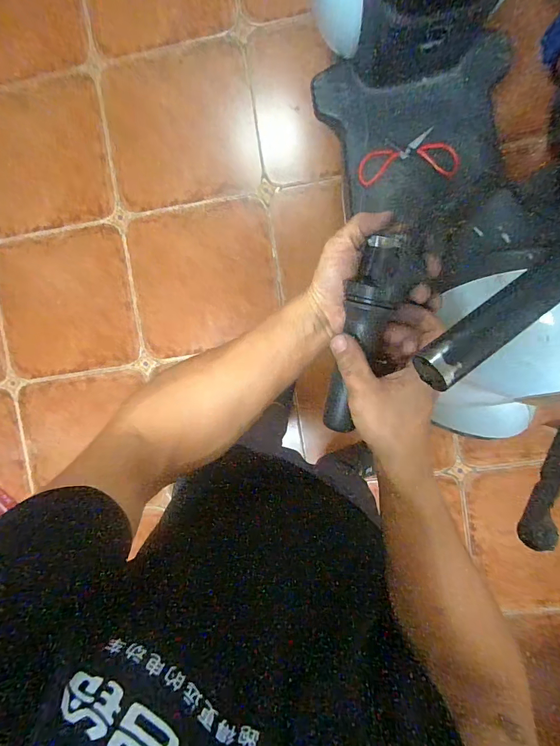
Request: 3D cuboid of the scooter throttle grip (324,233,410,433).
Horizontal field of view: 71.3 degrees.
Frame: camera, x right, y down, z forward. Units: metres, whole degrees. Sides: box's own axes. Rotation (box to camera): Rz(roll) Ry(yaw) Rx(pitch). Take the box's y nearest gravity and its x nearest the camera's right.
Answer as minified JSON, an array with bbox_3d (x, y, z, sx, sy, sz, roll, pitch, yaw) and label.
[{"bbox_3d":[0.068,-0.034,0.323,0.037,0.034,0.164,17,92,2],"label":"scooter throttle grip"}]

